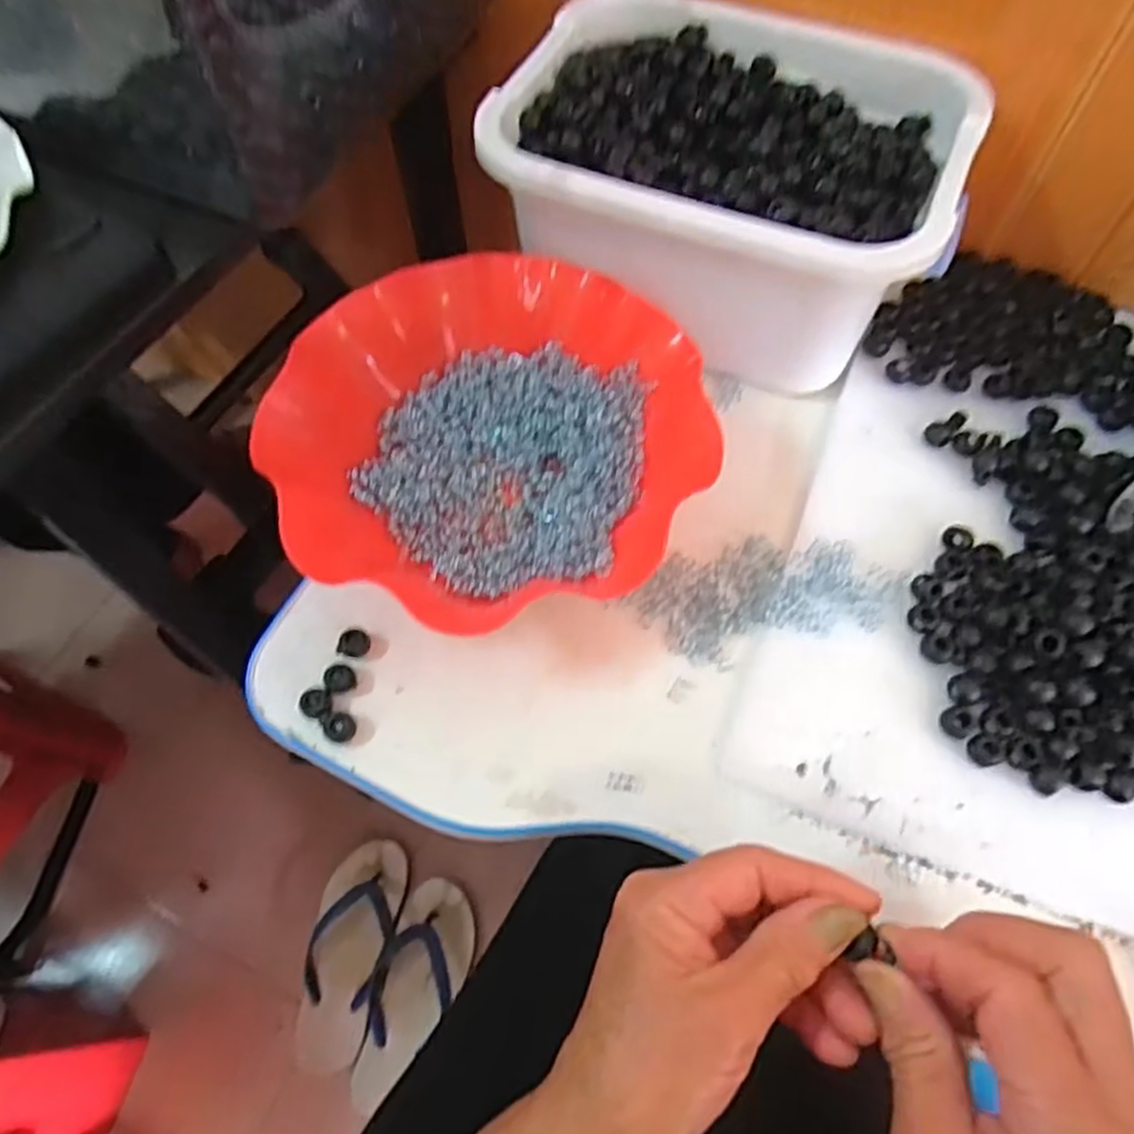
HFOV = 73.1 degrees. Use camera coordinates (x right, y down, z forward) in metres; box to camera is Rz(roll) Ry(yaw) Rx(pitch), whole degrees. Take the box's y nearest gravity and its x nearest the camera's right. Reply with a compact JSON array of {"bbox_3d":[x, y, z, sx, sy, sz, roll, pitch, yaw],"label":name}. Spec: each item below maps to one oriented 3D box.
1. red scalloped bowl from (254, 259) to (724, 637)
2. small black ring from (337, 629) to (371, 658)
[{"bbox_3d":[-0.041,-0.067,0.411,0.218,0.073,0.215,-1,65,2],"label":"red scalloped bowl"},{"bbox_3d":[-0.108,0.040,0.391,0.013,0.010,0.015,29,70,15],"label":"small black ring"}]

